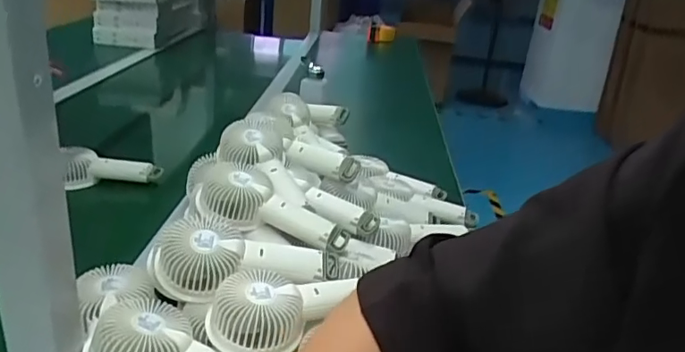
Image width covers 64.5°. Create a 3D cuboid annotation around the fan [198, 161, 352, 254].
[{"bbox_3d":[-0.081,0.038,0.641,0.181,0.047,0.074,21,25,1],"label":"fan"}]

